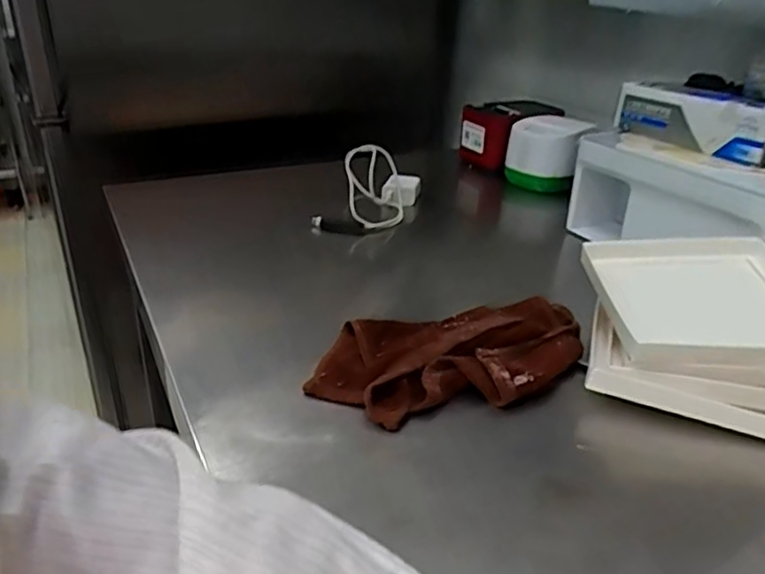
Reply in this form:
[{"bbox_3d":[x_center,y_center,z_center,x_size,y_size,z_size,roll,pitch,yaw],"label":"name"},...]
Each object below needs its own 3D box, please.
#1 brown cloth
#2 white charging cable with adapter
[{"bbox_3d":[0.066,0.066,0.573,0.264,0.034,0.130,-3,28,-10],"label":"brown cloth"},{"bbox_3d":[-0.013,-0.149,0.948,0.097,0.093,0.205,15,31,22],"label":"white charging cable with adapter"}]

